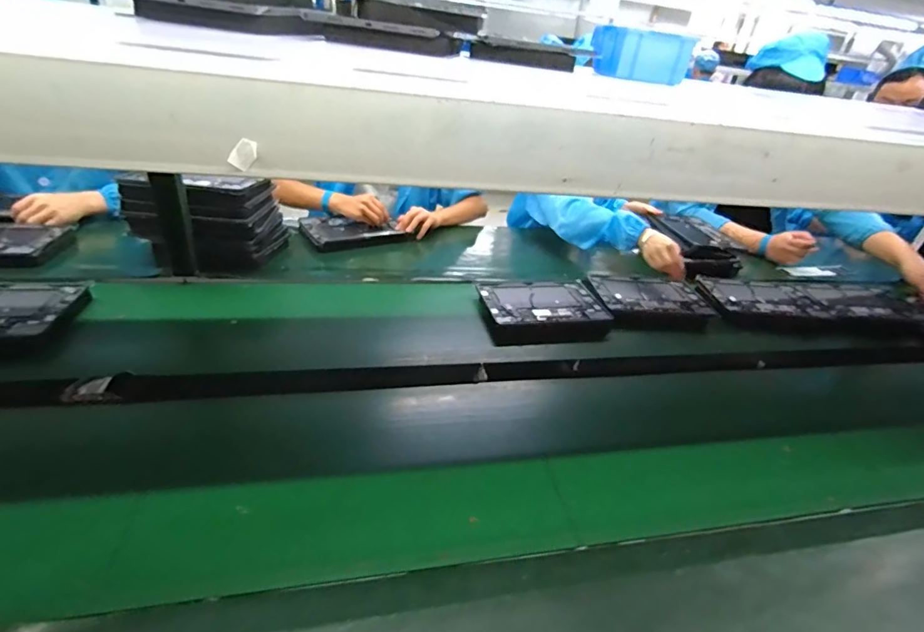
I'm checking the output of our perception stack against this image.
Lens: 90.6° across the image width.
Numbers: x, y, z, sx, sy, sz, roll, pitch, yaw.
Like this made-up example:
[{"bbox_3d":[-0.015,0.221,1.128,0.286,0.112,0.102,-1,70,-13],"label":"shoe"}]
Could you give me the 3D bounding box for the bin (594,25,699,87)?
[{"bbox_3d":[0.272,-0.402,0.703,0.132,0.063,0.104,5,33,-5],"label":"bin"}]

